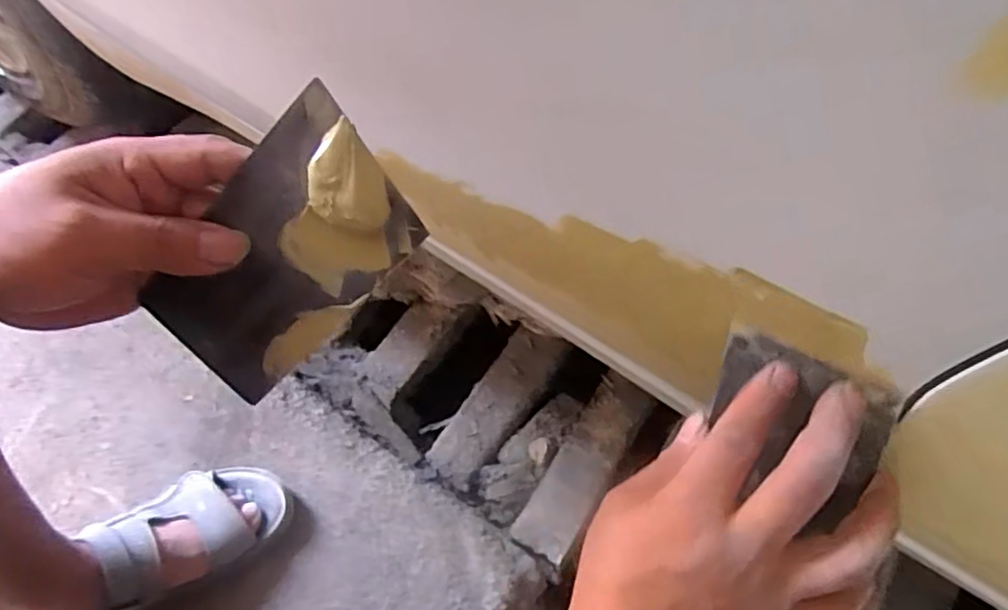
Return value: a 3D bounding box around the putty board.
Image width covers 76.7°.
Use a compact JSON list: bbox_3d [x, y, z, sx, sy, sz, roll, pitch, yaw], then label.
[{"bbox_3d":[-0.098,-0.017,0.274,0.072,0.134,0.013,46,22,-7],"label":"putty board"}]

